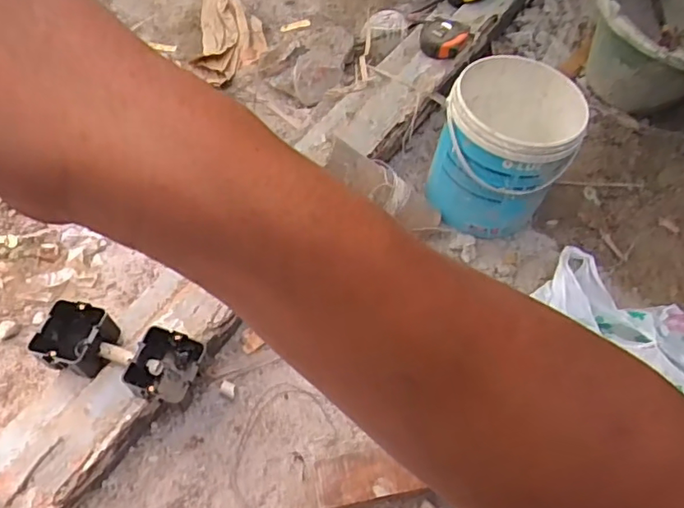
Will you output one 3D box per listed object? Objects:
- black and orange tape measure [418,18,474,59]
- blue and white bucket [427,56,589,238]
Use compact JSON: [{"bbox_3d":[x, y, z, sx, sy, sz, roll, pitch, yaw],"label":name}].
[{"bbox_3d":[0.164,-0.352,0.930,0.079,0.038,0.067,26,61,16],"label":"black and orange tape measure"},{"bbox_3d":[0.228,-0.145,0.822,0.176,0.192,0.181,19,60,12],"label":"blue and white bucket"}]

